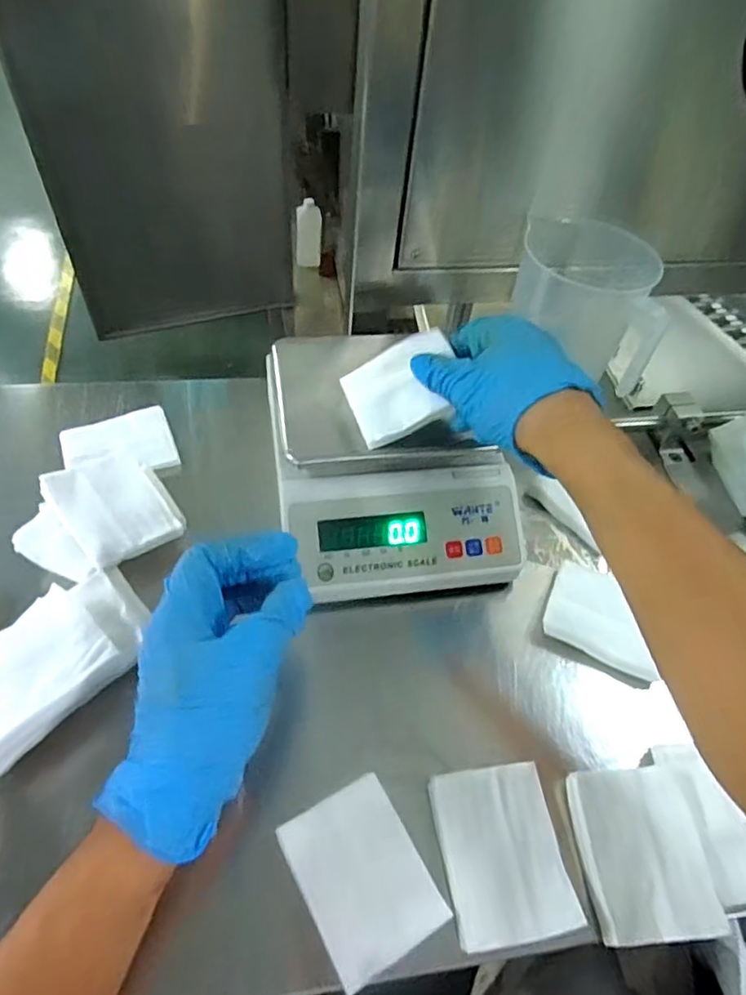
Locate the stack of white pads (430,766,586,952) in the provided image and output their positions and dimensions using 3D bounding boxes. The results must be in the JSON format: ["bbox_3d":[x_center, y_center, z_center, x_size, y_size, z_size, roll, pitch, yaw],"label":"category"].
[{"bbox_3d":[0.078,0.214,0.363,0.071,0.009,0.090,-5,53,-10],"label":"stack of white pads"}]

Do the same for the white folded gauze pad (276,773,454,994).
[{"bbox_3d":[-0.006,0.220,0.350,0.069,0.013,0.089,-23,58,-22],"label":"white folded gauze pad"}]

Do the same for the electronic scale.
[{"bbox_3d":[0.013,-0.040,0.508,0.192,0.069,0.241,-7,53,-11],"label":"electronic scale"}]

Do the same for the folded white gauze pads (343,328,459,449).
[{"bbox_3d":[0.024,-0.086,0.465,0.089,0.011,0.072,-29,67,4],"label":"folded white gauze pads"}]

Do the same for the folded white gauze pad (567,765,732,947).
[{"bbox_3d":[0.168,0.219,0.371,0.071,0.019,0.091,-1,53,-7],"label":"folded white gauze pad"}]

